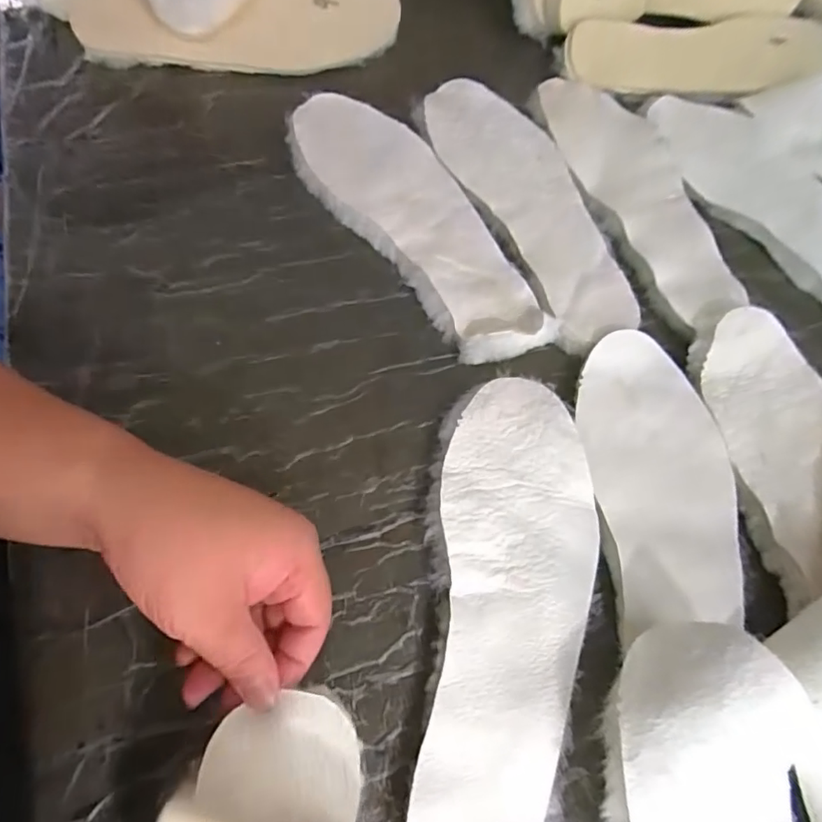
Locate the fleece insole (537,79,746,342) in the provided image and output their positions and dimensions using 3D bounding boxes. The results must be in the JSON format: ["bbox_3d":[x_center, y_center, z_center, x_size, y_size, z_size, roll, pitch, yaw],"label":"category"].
[{"bbox_3d":[0.189,-0.181,0.449,0.088,0.014,0.269,-17,67,-11],"label":"fleece insole"}]

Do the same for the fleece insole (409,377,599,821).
[{"bbox_3d":[0.052,0.105,0.302,0.090,0.014,0.265,11,64,2],"label":"fleece insole"}]

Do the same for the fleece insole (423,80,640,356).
[{"bbox_3d":[0.096,-0.170,0.431,0.089,0.010,0.264,-21,68,-13],"label":"fleece insole"}]

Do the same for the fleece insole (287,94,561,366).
[{"bbox_3d":[0.003,-0.150,0.415,0.094,0.017,0.278,-31,70,-16],"label":"fleece insole"}]

